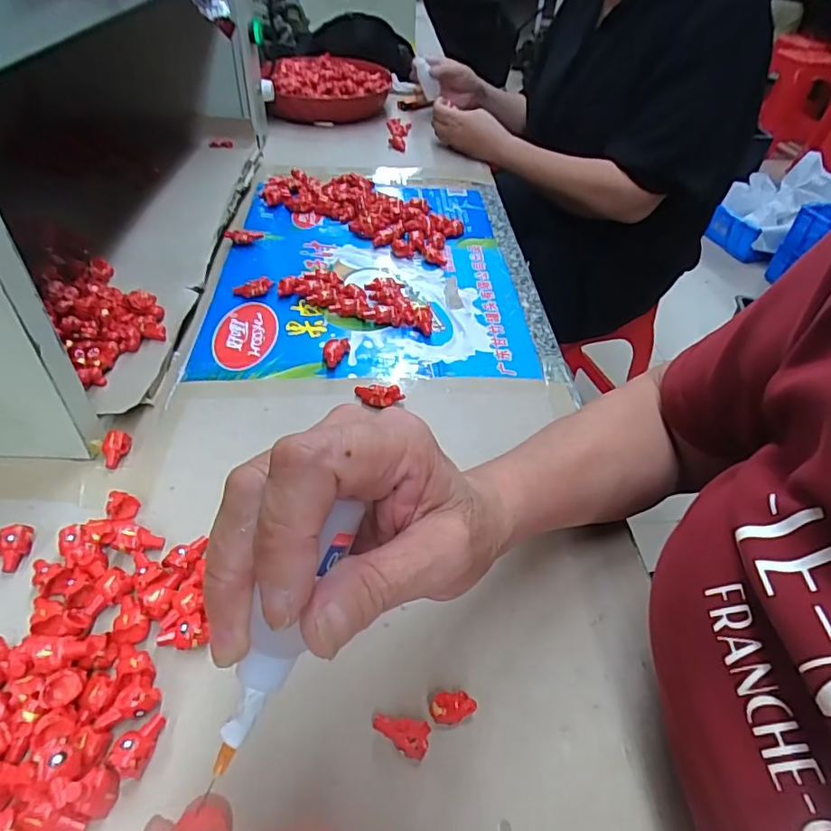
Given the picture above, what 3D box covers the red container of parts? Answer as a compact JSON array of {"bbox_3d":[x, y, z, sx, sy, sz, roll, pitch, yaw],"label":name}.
[{"bbox_3d":[-0.149,-0.565,0.948,0.221,0.068,0.208,-5,45,-9],"label":"red container of parts"}]

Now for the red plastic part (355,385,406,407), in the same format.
[{"bbox_3d":[-0.028,-0.016,0.421,0.038,0.015,0.017,6,44,2],"label":"red plastic part"}]

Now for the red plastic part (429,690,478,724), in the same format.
[{"bbox_3d":[0.018,0.140,0.262,0.022,0.009,0.014,-3,44,-8],"label":"red plastic part"}]

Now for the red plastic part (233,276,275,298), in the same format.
[{"bbox_3d":[-0.154,-0.121,0.521,0.037,0.018,0.012,-17,48,-21],"label":"red plastic part"}]

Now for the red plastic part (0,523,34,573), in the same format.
[{"bbox_3d":[-0.232,0.077,0.317,0.017,0.013,0.022,-16,47,-20],"label":"red plastic part"}]

